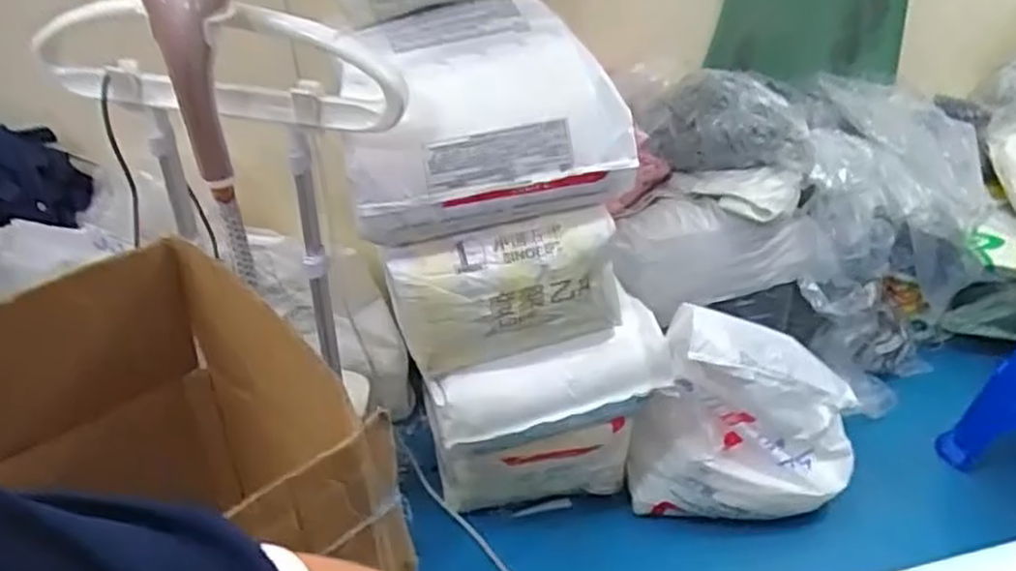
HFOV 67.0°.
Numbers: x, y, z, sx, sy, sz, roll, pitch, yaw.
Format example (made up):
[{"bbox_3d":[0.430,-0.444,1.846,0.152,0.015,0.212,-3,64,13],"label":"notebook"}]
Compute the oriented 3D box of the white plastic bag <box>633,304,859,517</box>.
[{"bbox_3d":[0.407,0.222,1.273,0.369,0.339,0.151,2,35,2],"label":"white plastic bag"}]

